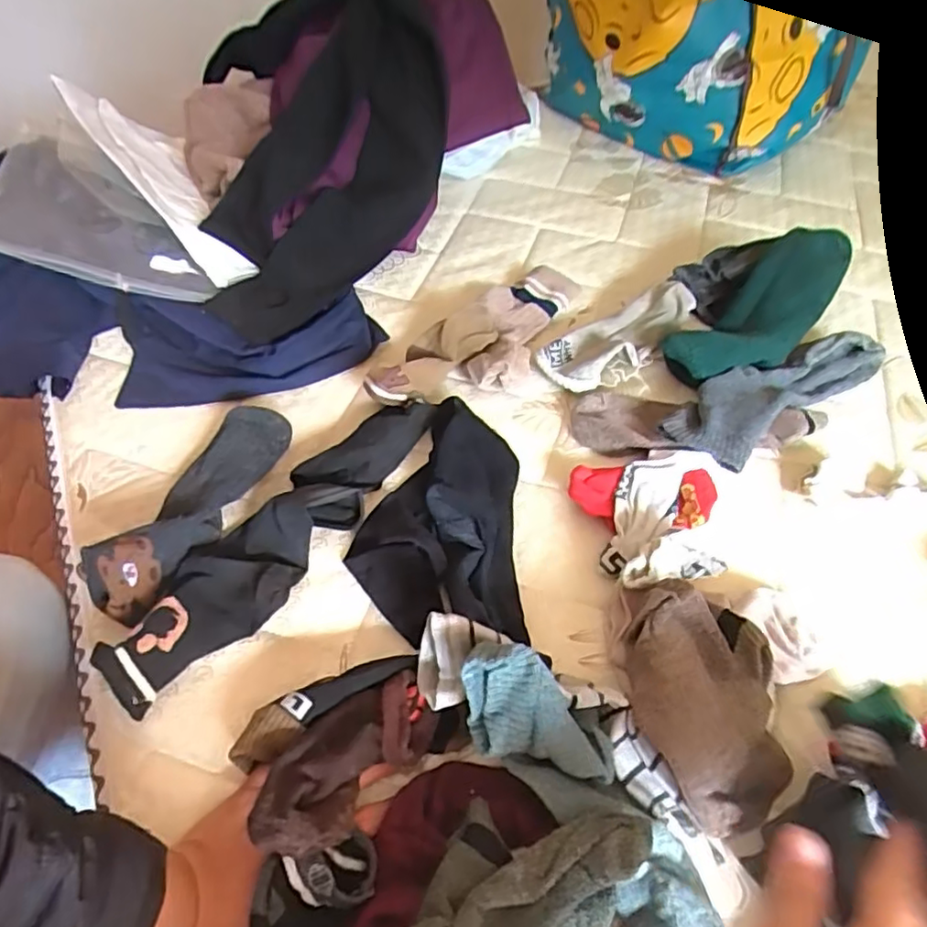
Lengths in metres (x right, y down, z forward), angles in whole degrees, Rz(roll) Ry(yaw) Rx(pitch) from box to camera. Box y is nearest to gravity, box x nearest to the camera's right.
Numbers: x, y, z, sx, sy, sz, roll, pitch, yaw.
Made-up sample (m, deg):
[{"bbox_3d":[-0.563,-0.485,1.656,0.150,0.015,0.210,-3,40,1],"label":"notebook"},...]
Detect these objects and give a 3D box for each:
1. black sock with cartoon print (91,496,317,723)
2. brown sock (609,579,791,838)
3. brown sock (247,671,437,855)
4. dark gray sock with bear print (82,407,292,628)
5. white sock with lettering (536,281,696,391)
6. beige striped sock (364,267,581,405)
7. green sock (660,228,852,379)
[{"bbox_3d":[-0.198,0.101,0.497,0.180,0.045,0.090,-33,60,-23],"label":"black sock with cartoon print"},{"bbox_3d":[0.161,0.150,0.423,0.102,0.053,0.163,-6,53,-6],"label":"brown sock"},{"bbox_3d":[-0.075,0.189,0.402,0.063,0.021,0.135,32,34,22],"label":"brown sock"},{"bbox_3d":[-0.234,0.028,0.536,0.064,0.040,0.218,19,55,13],"label":"dark gray sock with bear print"},{"bbox_3d":[0.169,-0.134,0.667,0.183,0.046,0.072,-26,58,-20],"label":"white sock with lettering"},{"bbox_3d":[0.032,-0.136,0.662,0.109,0.043,0.283,38,61,24],"label":"beige striped sock"},{"bbox_3d":[0.303,-0.153,0.646,0.221,0.089,0.088,-37,62,-25],"label":"green sock"}]

